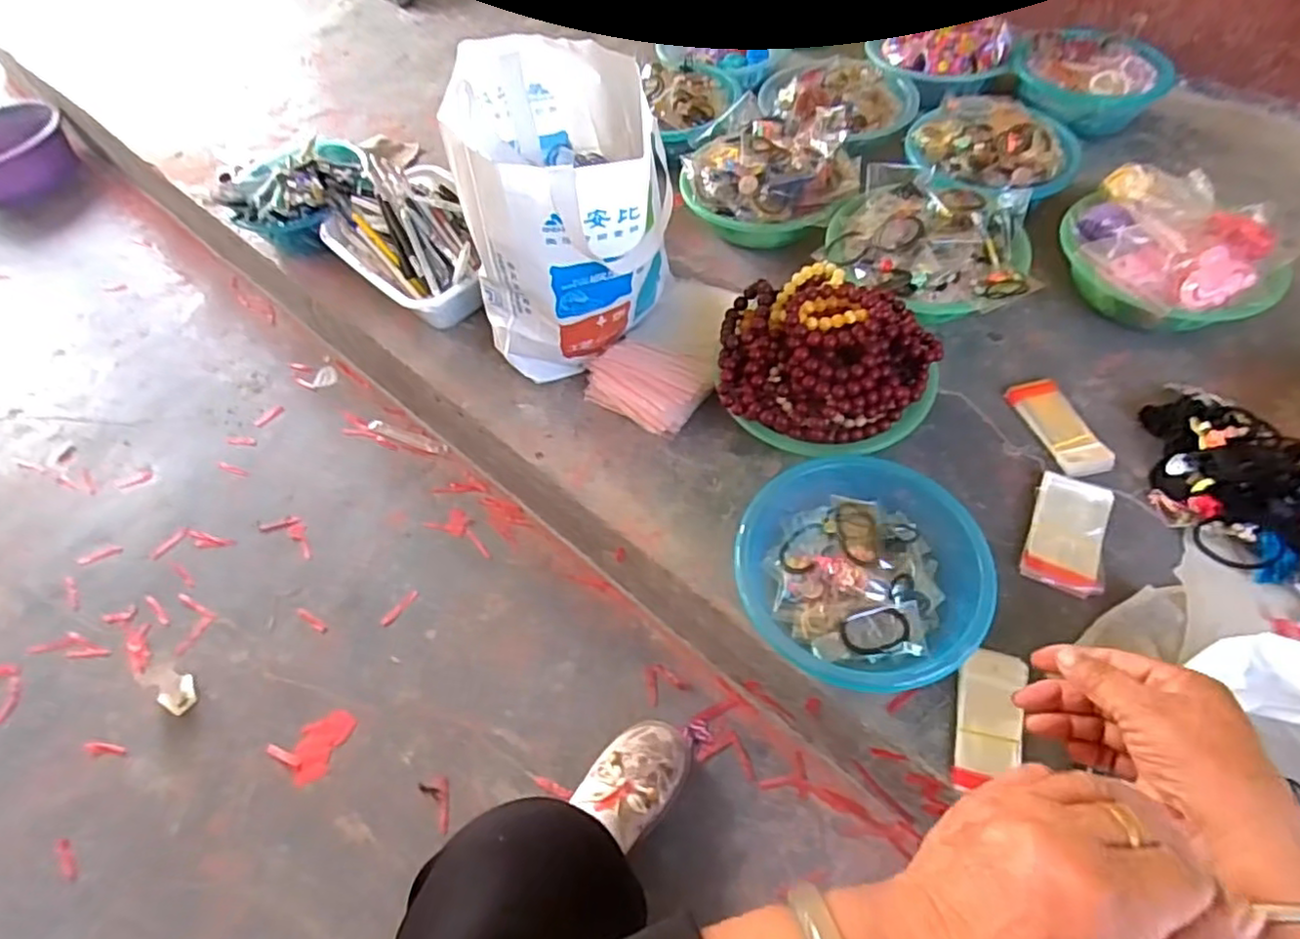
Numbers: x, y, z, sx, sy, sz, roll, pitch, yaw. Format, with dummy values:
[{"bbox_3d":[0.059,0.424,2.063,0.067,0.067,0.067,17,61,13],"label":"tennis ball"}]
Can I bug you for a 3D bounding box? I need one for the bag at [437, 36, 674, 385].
[{"bbox_3d":[-0.093,-0.268,0.765,0.225,0.317,0.247,-12,57,-3],"label":"bag"}]

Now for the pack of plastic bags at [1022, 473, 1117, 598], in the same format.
[{"bbox_3d":[0.421,0.067,0.665,0.069,0.023,0.126,21,62,17],"label":"pack of plastic bags"}]

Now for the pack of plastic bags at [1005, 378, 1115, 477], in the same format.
[{"bbox_3d":[0.458,-0.048,0.740,0.055,0.018,0.126,-17,58,-6],"label":"pack of plastic bags"}]

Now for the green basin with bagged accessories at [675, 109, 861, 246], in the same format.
[{"bbox_3d":[0.167,-0.406,0.940,0.240,0.106,0.203,3,58,7],"label":"green basin with bagged accessories"}]

